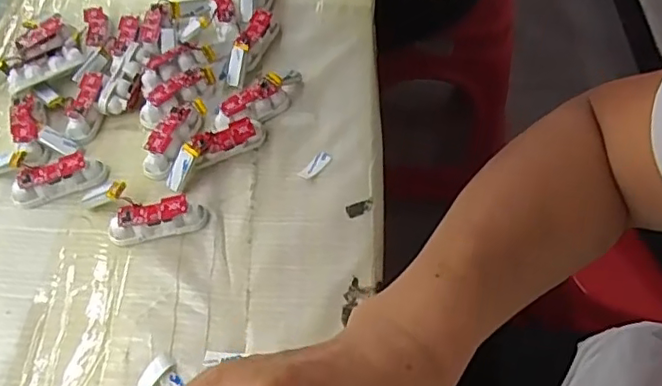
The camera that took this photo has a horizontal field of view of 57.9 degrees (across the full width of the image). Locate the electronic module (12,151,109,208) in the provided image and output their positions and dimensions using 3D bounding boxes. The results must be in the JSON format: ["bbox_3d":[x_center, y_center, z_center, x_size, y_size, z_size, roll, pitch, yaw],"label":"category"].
[{"bbox_3d":[-0.188,-0.011,0.411,0.060,0.021,0.022,-25,59,-16],"label":"electronic module"}]

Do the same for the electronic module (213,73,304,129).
[{"bbox_3d":[-0.051,-0.069,0.449,0.076,0.022,0.021,-32,60,-20],"label":"electronic module"}]

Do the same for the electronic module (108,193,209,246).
[{"bbox_3d":[-0.113,0.017,0.391,0.061,0.021,0.018,-12,56,-8],"label":"electronic module"}]

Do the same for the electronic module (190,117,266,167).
[{"bbox_3d":[-0.071,-0.038,0.425,0.054,0.024,0.014,-30,60,-19],"label":"electronic module"}]

